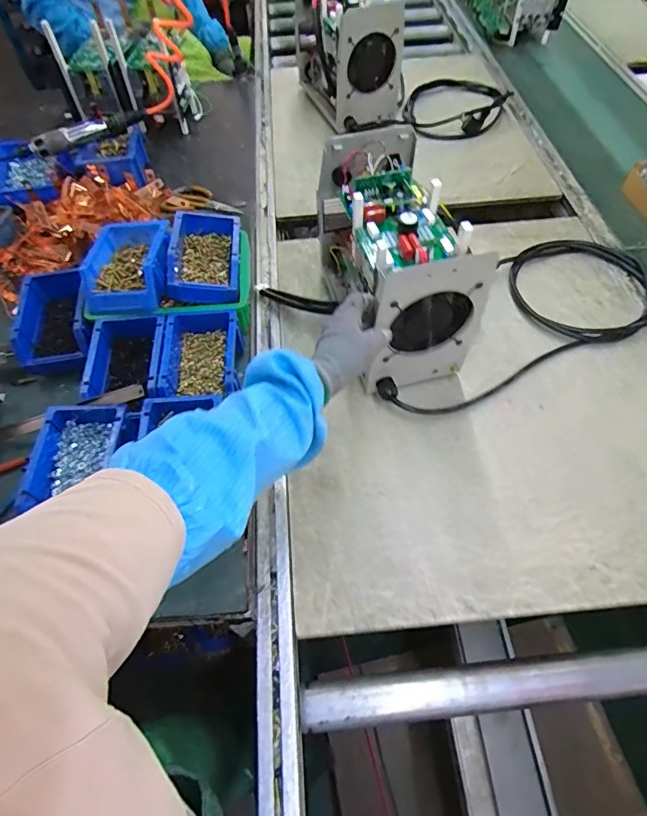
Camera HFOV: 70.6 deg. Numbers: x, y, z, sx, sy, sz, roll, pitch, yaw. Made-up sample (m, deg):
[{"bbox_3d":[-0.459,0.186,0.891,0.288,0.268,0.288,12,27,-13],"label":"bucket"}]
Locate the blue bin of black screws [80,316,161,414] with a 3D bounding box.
[{"bbox_3d":[-0.281,-0.055,0.654,0.106,0.068,0.154,-8,57,-3],"label":"blue bin of black screws"}]

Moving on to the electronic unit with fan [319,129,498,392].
[{"bbox_3d":[0.098,-0.217,0.663,0.137,0.221,0.304,-11,58,-5],"label":"electronic unit with fan"}]

